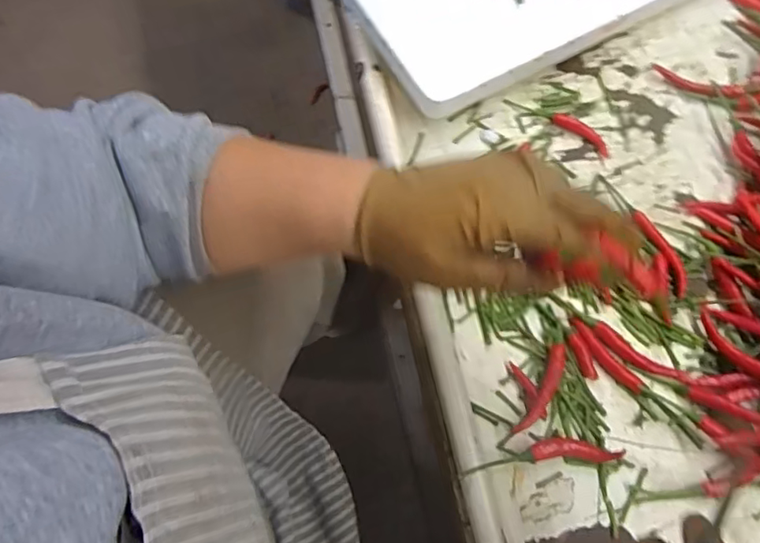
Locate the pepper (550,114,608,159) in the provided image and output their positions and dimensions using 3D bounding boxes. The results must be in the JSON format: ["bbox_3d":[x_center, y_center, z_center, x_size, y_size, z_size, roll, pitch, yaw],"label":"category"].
[{"bbox_3d":[0.166,-0.113,0.478,0.054,0.008,0.017,39,74,13],"label":"pepper"}]

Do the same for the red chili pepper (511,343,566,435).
[{"bbox_3d":[0.111,0.082,0.402,0.013,0.014,0.068,28,72,10],"label":"red chili pepper"}]

